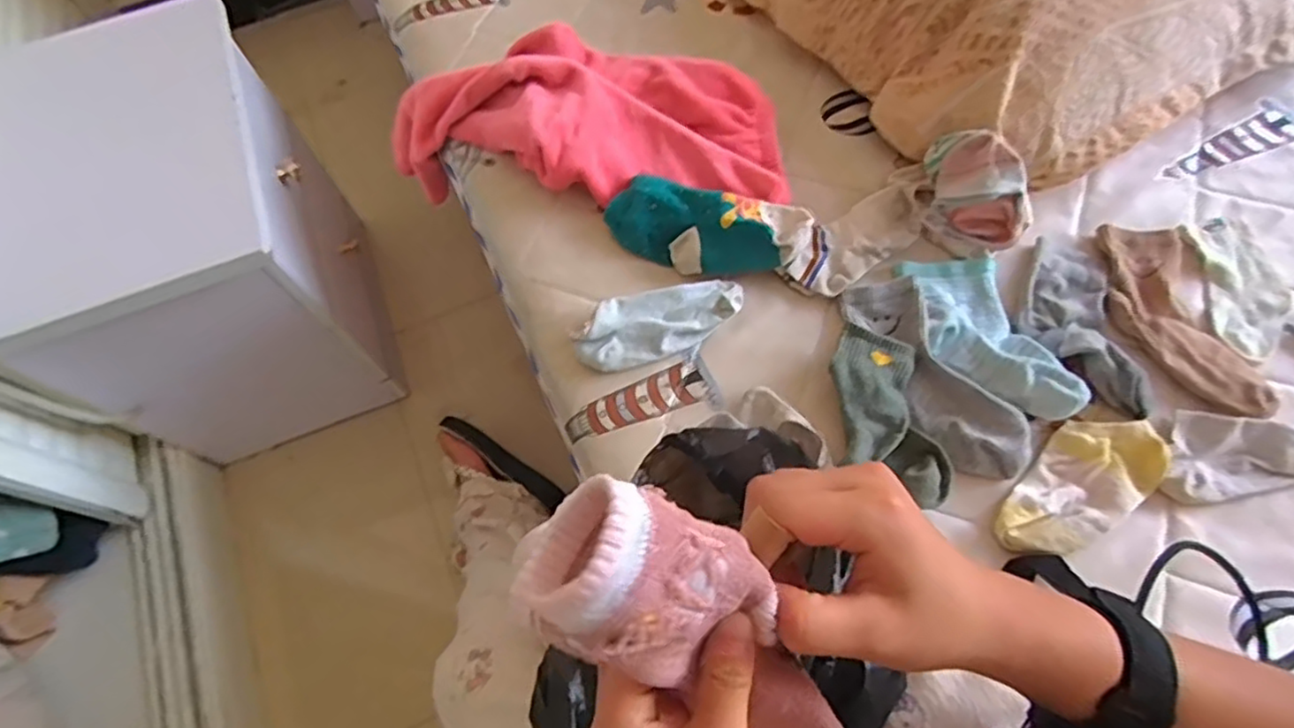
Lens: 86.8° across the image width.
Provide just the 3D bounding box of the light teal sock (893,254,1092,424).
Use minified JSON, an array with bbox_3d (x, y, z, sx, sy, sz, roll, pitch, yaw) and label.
[{"bbox_3d":[0.306,-0.031,0.619,0.093,0.032,0.183,-14,65,-4],"label":"light teal sock"}]

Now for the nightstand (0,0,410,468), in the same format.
[{"bbox_3d":[-0.612,-0.149,0.958,0.335,0.489,0.411,-21,66,-7],"label":"nightstand"}]

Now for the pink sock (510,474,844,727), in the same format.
[{"bbox_3d":[0.026,0.106,0.261,0.166,0.042,0.061,45,69,-24],"label":"pink sock"}]

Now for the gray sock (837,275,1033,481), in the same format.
[{"bbox_3d":[0.254,0.005,0.608,0.073,0.024,0.211,-24,66,-8],"label":"gray sock"}]

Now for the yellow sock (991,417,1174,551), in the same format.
[{"bbox_3d":[0.360,0.101,0.567,0.157,0.016,0.078,-37,69,-13],"label":"yellow sock"}]

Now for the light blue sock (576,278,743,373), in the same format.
[{"bbox_3d":[0.011,-0.043,0.653,0.161,0.036,0.067,-26,67,-9],"label":"light blue sock"}]

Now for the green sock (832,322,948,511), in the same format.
[{"bbox_3d":[0.210,0.042,0.599,0.081,0.023,0.156,-2,65,2],"label":"green sock"}]

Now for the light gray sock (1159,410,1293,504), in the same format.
[{"bbox_3d":[0.512,0.071,0.577,0.159,0.019,0.072,-9,65,-1],"label":"light gray sock"}]

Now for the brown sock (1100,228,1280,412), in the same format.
[{"bbox_3d":[0.487,-0.047,0.626,0.103,0.015,0.200,-6,65,0],"label":"brown sock"}]

